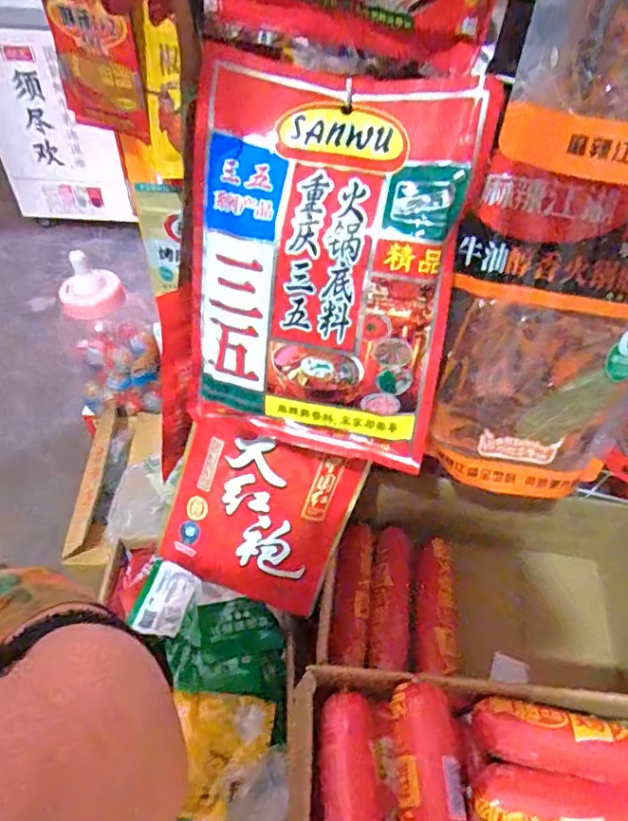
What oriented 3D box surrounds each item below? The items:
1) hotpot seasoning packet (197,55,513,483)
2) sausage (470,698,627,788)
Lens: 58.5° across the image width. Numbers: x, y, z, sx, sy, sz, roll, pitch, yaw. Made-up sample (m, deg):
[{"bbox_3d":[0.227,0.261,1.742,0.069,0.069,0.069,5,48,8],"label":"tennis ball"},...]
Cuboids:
[{"bbox_3d":[0.004,-0.086,0.374,0.171,0.248,0.032,12,22,10],"label":"hotpot seasoning packet"},{"bbox_3d":[0.218,0.257,0.424,0.190,0.036,0.050,12,51,7],"label":"sausage"}]

